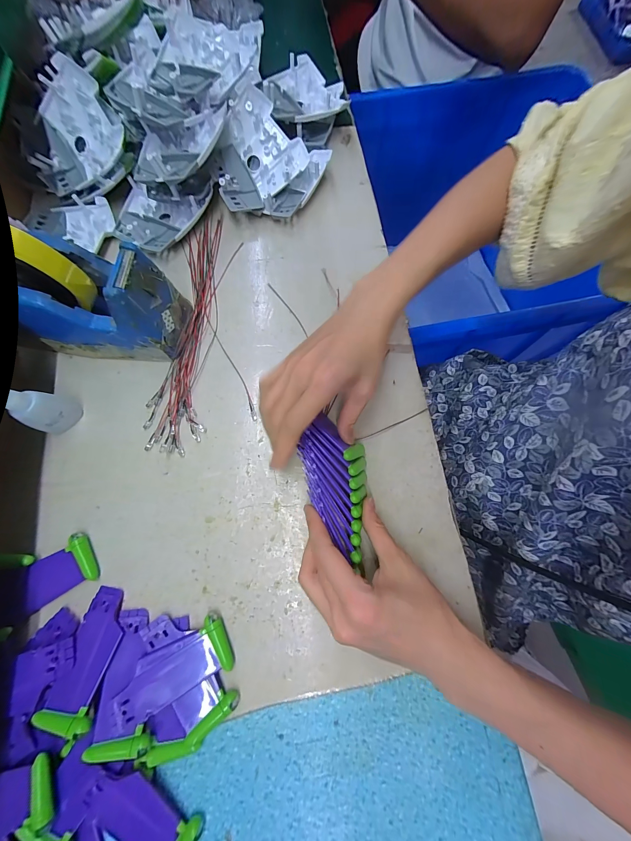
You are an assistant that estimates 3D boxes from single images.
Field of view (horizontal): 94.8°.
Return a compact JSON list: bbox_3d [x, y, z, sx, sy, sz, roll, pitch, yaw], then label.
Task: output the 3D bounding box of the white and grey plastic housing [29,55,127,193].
[{"bbox_3d":[-0.278,-0.322,0.337,0.120,0.035,0.107,-41,97,15],"label":"white and grey plastic housing"}]

